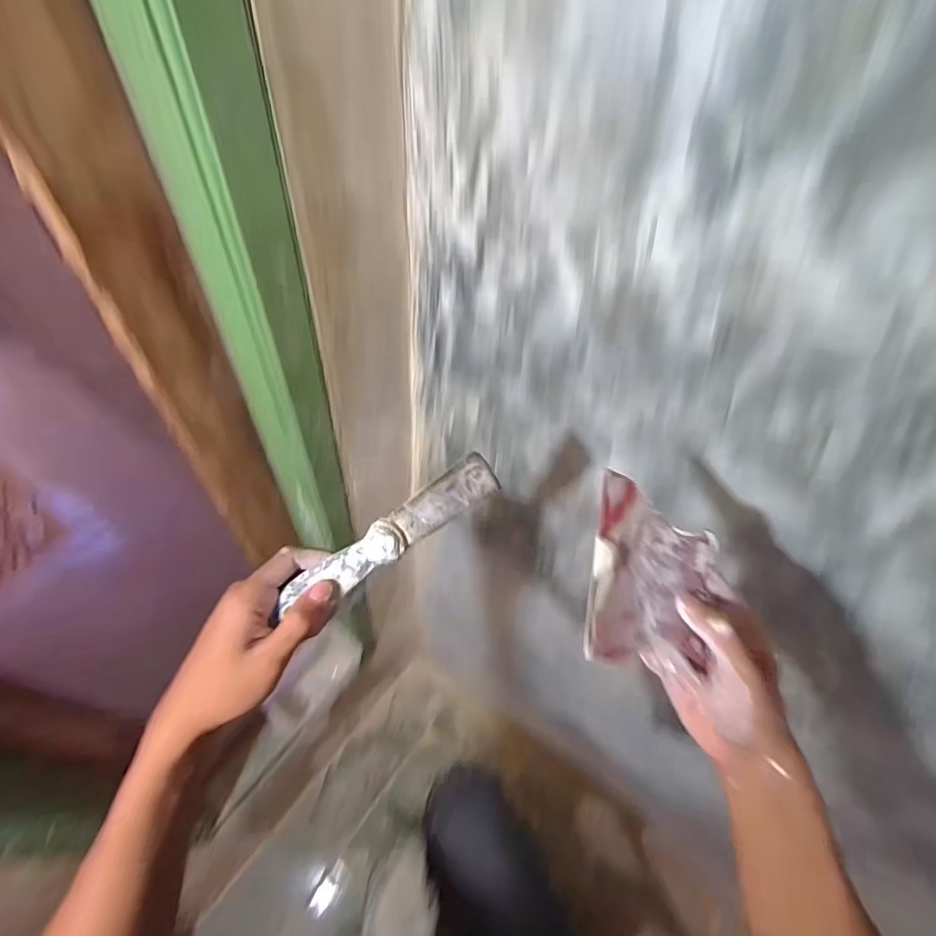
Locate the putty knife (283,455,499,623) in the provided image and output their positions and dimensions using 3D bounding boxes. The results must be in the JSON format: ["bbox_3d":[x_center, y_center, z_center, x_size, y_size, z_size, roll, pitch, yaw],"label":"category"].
[{"bbox_3d":[-0.057,0.049,0.367,0.175,0.021,0.033,-33,96,-10],"label":"putty knife"}]

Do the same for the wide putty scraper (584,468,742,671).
[{"bbox_3d":[0.130,0.076,0.324,0.113,0.009,0.117,24,66,-19],"label":"wide putty scraper"}]

